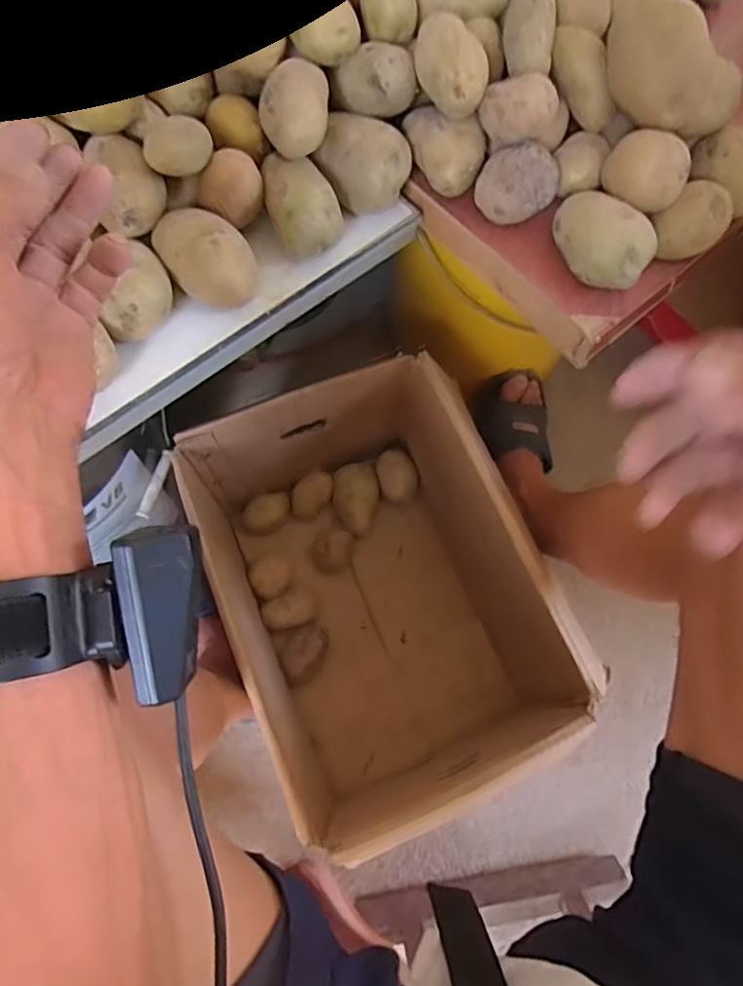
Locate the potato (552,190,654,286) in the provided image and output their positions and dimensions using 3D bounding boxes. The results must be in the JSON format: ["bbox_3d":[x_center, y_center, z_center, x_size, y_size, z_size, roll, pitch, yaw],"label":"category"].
[{"bbox_3d":[0.170,-0.186,0.456,0.078,0.053,0.046,37,73,12],"label":"potato"}]

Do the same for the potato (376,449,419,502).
[{"bbox_3d":[0.034,-0.019,0.814,0.049,0.054,0.065,-33,74,-13],"label":"potato"}]

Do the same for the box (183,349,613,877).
[{"bbox_3d":[0.021,0.126,0.672,0.308,0.250,0.445,-20,71,-9],"label":"box"}]

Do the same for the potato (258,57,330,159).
[{"bbox_3d":[-0.057,-0.277,0.447,0.049,0.047,0.058,0,69,-2],"label":"potato"}]

